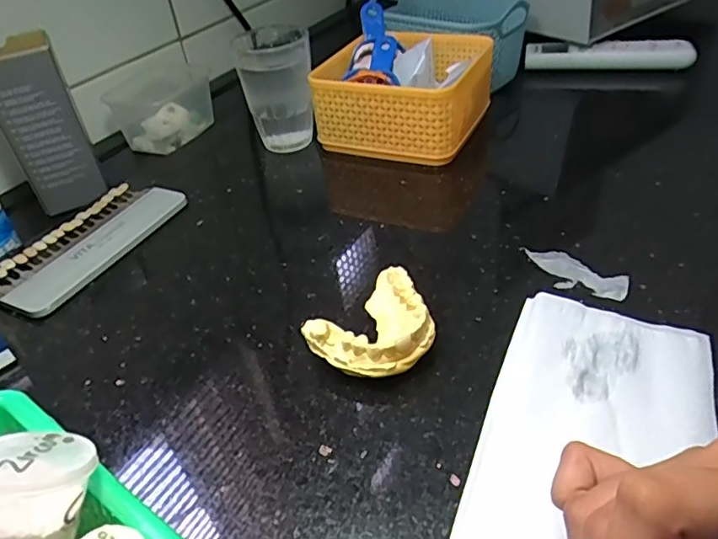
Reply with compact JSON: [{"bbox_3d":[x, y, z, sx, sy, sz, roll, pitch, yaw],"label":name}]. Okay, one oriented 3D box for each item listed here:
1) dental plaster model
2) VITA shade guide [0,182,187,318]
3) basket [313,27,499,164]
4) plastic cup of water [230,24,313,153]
[{"bbox_3d":[0.010,0.034,0.299,0.065,0.028,0.052,-32,46,-29],"label":"dental plaster model"},{"bbox_3d":[-0.197,-0.022,0.414,0.071,0.009,0.146,16,44,25],"label":"VITA shade guide"},{"bbox_3d":[0.037,-0.159,0.503,0.139,0.069,0.127,16,43,24],"label":"basket"},{"bbox_3d":[-0.071,-0.159,0.497,0.061,0.097,0.064,-3,39,3],"label":"plastic cup of water"}]

